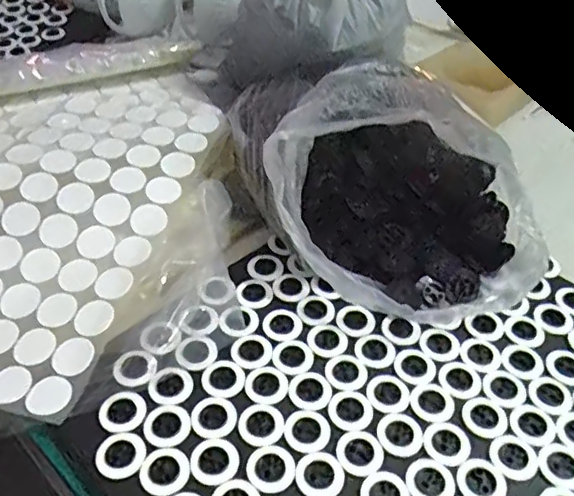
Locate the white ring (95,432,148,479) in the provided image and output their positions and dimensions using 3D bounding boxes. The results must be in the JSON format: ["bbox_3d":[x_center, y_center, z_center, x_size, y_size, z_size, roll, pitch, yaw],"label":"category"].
[{"bbox_3d":[-0.099,0.124,0.350,0.028,0.006,0.026,3,44,-3],"label":"white ring"}]

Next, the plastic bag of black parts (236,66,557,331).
[{"bbox_3d":[0.077,-0.065,0.468,0.203,0.126,0.249,-9,46,-14],"label":"plastic bag of black parts"}]

